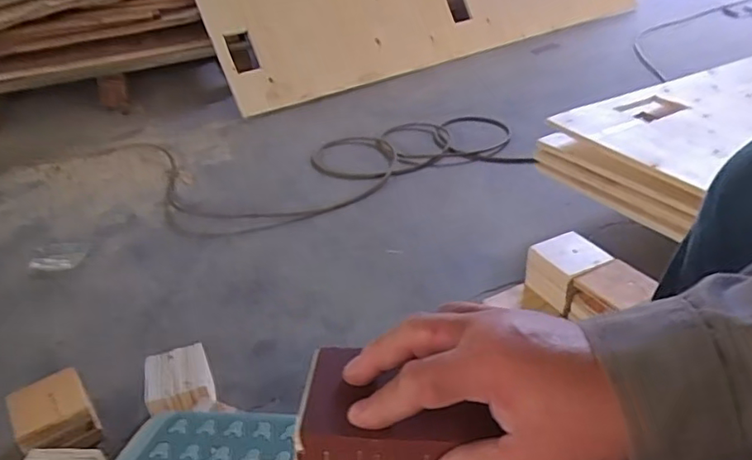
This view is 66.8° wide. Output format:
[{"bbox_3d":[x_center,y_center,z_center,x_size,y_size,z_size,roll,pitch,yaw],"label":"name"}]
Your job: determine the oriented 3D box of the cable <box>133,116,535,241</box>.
[{"bbox_3d":[-0.125,-0.194,1.548,1.015,0.025,0.604,-10,35,-10],"label":"cable"}]

